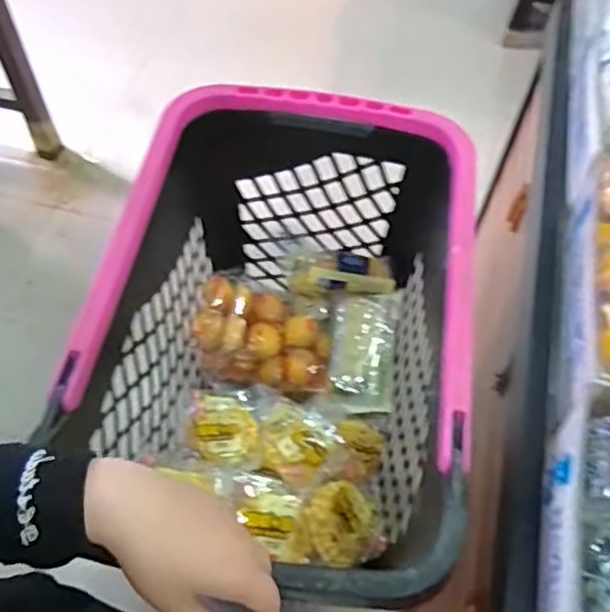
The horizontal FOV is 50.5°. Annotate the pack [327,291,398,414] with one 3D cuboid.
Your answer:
[{"bbox_3d":[0.080,0.067,0.912,0.091,0.038,0.187,5,57,1],"label":"pack"}]

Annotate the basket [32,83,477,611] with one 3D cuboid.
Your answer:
[{"bbox_3d":[-0.023,0.058,0.784,0.362,0.329,0.555,8,57,3],"label":"basket"}]

